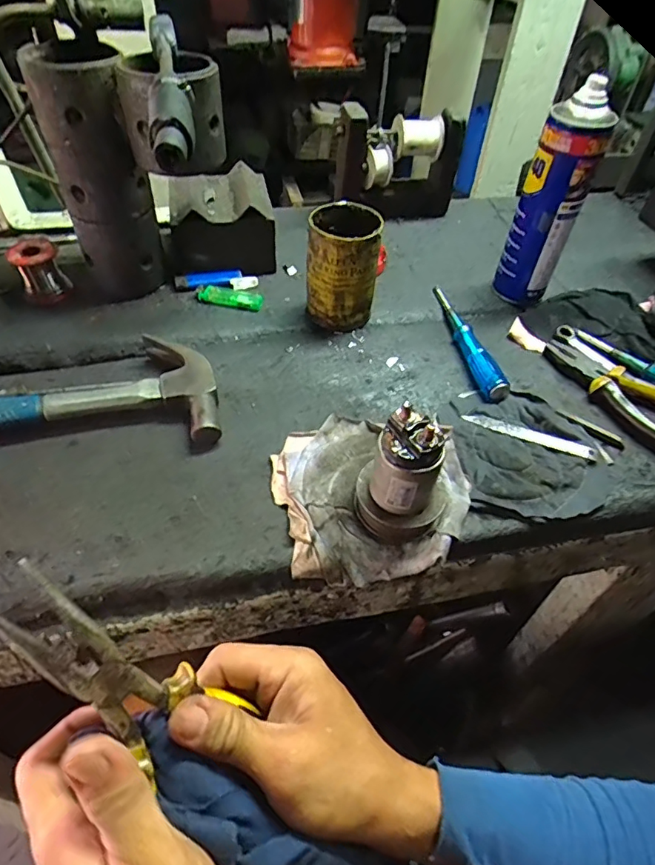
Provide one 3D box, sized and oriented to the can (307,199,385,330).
[{"bbox_3d":[0.015,-0.176,0.552,0.073,0.117,0.070,1,48,-2],"label":"can"}]

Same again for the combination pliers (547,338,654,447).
[{"bbox_3d":[0.300,-0.034,0.497,0.067,0.027,0.201,-29,56,-26],"label":"combination pliers"}]

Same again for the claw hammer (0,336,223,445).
[{"bbox_3d":[-0.272,-0.031,0.476,0.333,0.036,0.116,-4,48,-7],"label":"claw hammer"}]

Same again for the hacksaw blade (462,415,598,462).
[{"bbox_3d":[0.189,0.002,0.474,0.120,0.010,0.013,22,51,17],"label":"hacksaw blade"}]

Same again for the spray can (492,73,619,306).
[{"bbox_3d":[0.239,-0.245,0.549,0.065,0.214,0.053,18,50,13],"label":"spray can"}]

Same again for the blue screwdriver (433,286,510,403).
[{"bbox_3d":[0.154,-0.108,0.557,0.020,0.024,0.199,-4,48,-7],"label":"blue screwdriver"}]

